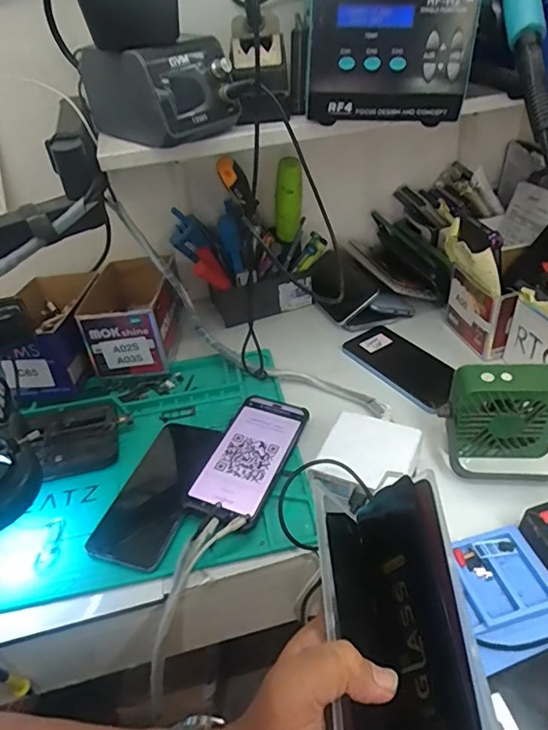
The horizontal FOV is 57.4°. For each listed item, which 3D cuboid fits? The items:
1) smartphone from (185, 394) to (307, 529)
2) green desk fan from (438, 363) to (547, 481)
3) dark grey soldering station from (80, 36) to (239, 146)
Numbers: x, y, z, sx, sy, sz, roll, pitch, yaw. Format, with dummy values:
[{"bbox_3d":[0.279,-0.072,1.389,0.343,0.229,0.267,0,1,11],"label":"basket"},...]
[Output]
[{"bbox_3d":[-0.024,0.092,0.523,0.080,0.012,0.163,14,42,16],"label":"smartphone"},{"bbox_3d":[0.221,0.059,0.482,0.103,0.094,0.070,1,39,8],"label":"green desk fan"},{"bbox_3d":[-0.120,-0.284,0.514,0.113,0.074,0.165,-26,43,-23],"label":"dark grey soldering station"}]

